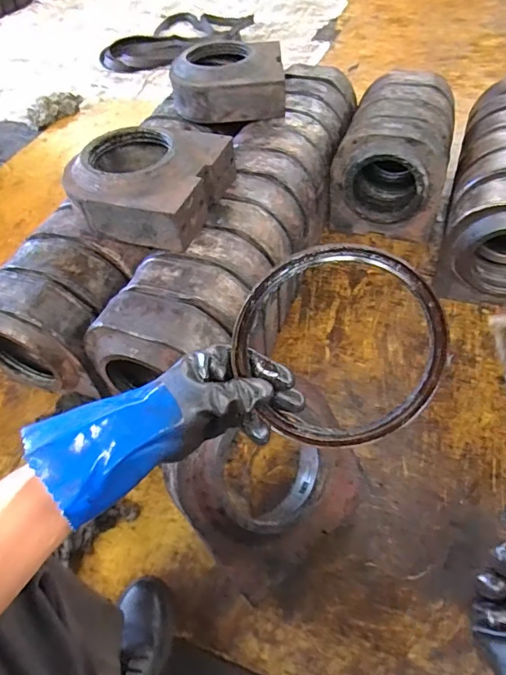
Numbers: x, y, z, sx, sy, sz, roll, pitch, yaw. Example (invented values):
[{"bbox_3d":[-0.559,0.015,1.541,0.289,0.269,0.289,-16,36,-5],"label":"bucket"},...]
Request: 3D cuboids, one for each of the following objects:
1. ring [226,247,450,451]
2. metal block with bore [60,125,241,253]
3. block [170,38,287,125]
[{"bbox_3d":[0.079,0.015,0.428,0.195,0.196,0.009,20,18,-5],"label":"ring"},{"bbox_3d":[-0.214,-0.335,0.962,0.275,0.109,0.292,15,53,17],"label":"metal block with bore"},{"bbox_3d":[-0.069,-0.701,1.247,0.299,0.119,0.248,-3,50,3],"label":"block"}]

